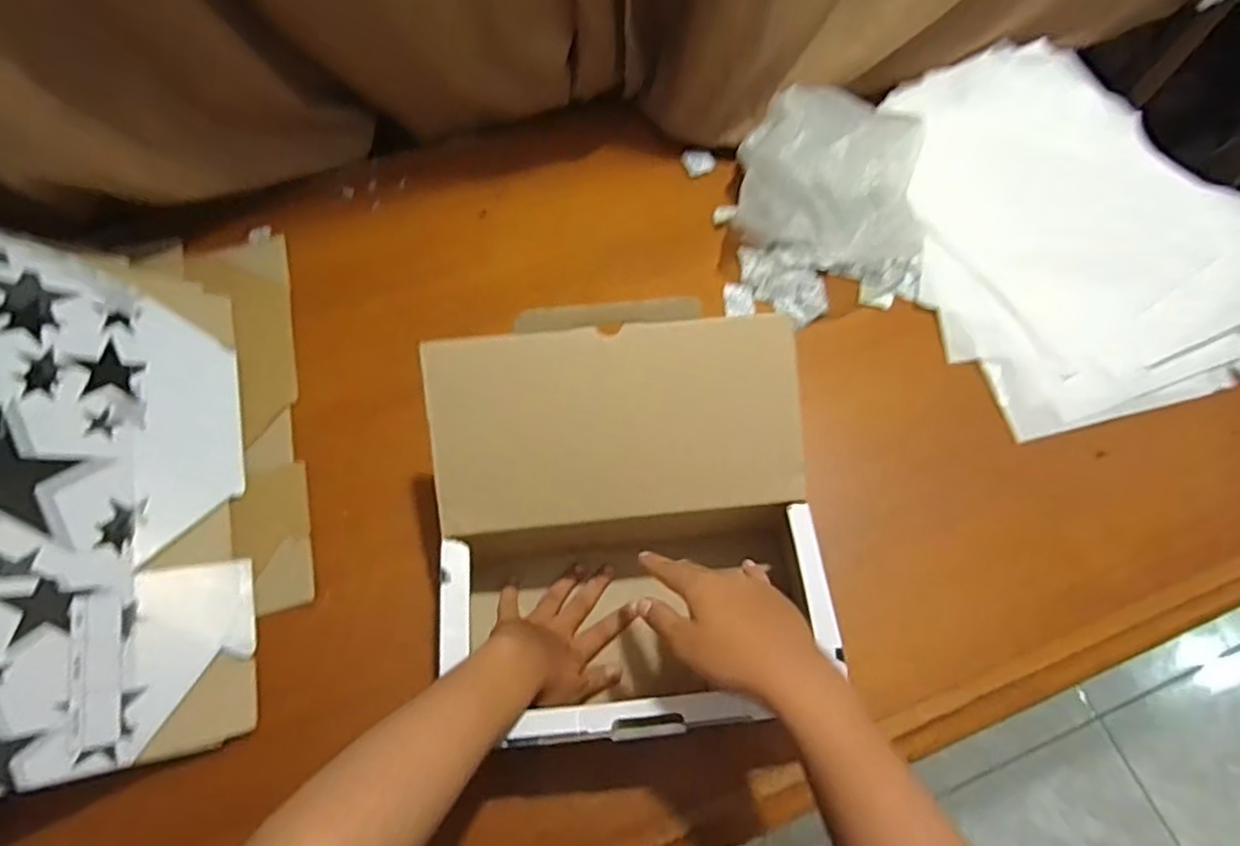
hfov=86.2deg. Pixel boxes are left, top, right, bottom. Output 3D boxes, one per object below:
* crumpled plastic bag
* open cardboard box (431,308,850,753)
[{"bbox_3d":[0.222,-0.243,0.682,0.191,0.122,0.188,7,65,3],"label":"crumpled plastic bag"},{"bbox_3d":[0.006,0.079,0.511,0.274,0.167,0.285,-6,68,-1],"label":"open cardboard box"}]

